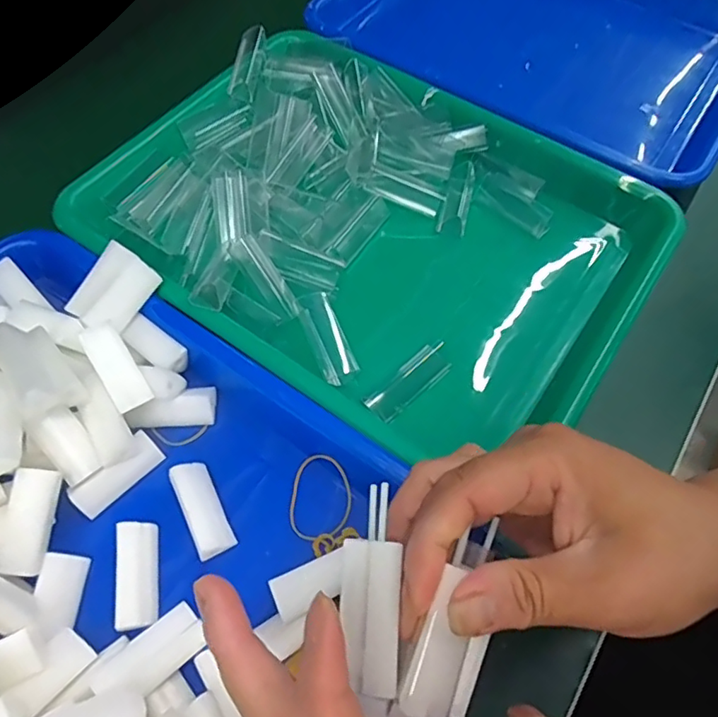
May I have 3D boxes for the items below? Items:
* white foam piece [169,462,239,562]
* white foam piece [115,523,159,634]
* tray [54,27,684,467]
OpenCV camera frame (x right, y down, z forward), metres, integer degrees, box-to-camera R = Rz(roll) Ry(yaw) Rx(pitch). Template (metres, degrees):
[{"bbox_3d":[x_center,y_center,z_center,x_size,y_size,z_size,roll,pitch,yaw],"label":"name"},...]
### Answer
[{"bbox_3d":[-0.077,0.073,0.273,0.017,0.013,0.048,-25,65,-14],"label":"white foam piece"},{"bbox_3d":[-0.103,0.099,0.256,0.014,0.015,0.046,-8,62,-6],"label":"white foam piece"},{"bbox_3d":[0.005,-0.087,0.359,0.333,0.041,0.242,33,65,15],"label":"tray"}]

